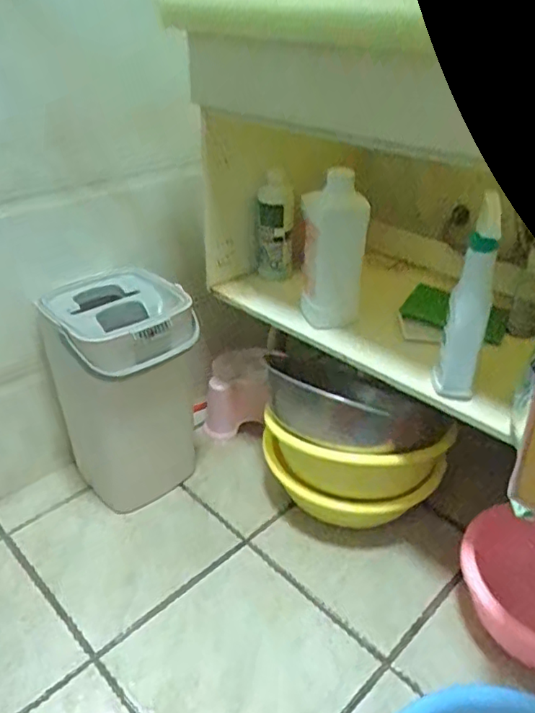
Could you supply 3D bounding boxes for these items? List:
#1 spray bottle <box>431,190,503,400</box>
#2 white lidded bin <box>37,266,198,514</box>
[{"bbox_3d":[0.247,-0.059,0.688,0.051,0.243,0.060,14,35,19],"label":"spray bottle"},{"bbox_3d":[-0.240,0.073,1.000,0.240,0.380,0.173,-14,36,-22],"label":"white lidded bin"}]

